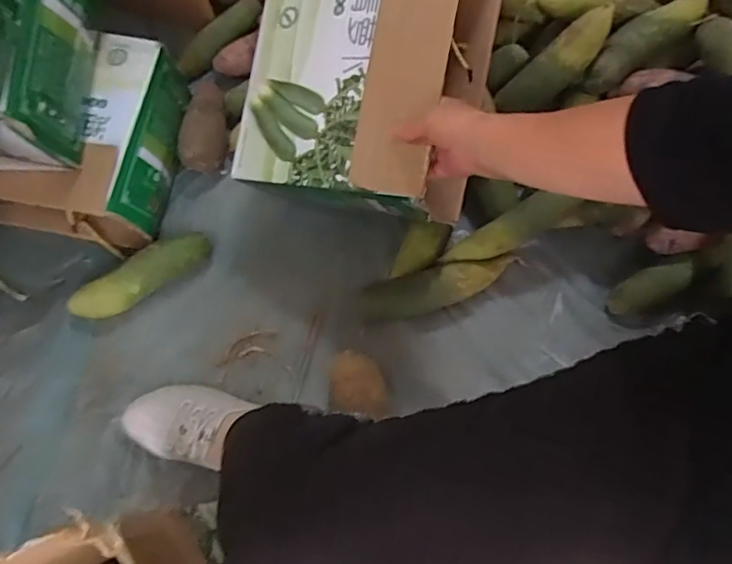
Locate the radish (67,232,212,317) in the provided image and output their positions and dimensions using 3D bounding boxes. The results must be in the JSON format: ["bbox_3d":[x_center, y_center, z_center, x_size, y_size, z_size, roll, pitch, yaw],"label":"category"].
[{"bbox_3d":[-0.304,-0.005,0.728,0.202,0.047,0.056,-36,74,-12],"label":"radish"}]

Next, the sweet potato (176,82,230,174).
[{"bbox_3d":[-0.238,-0.243,0.796,0.058,0.061,0.145,4,70,1],"label":"sweet potato"}]

